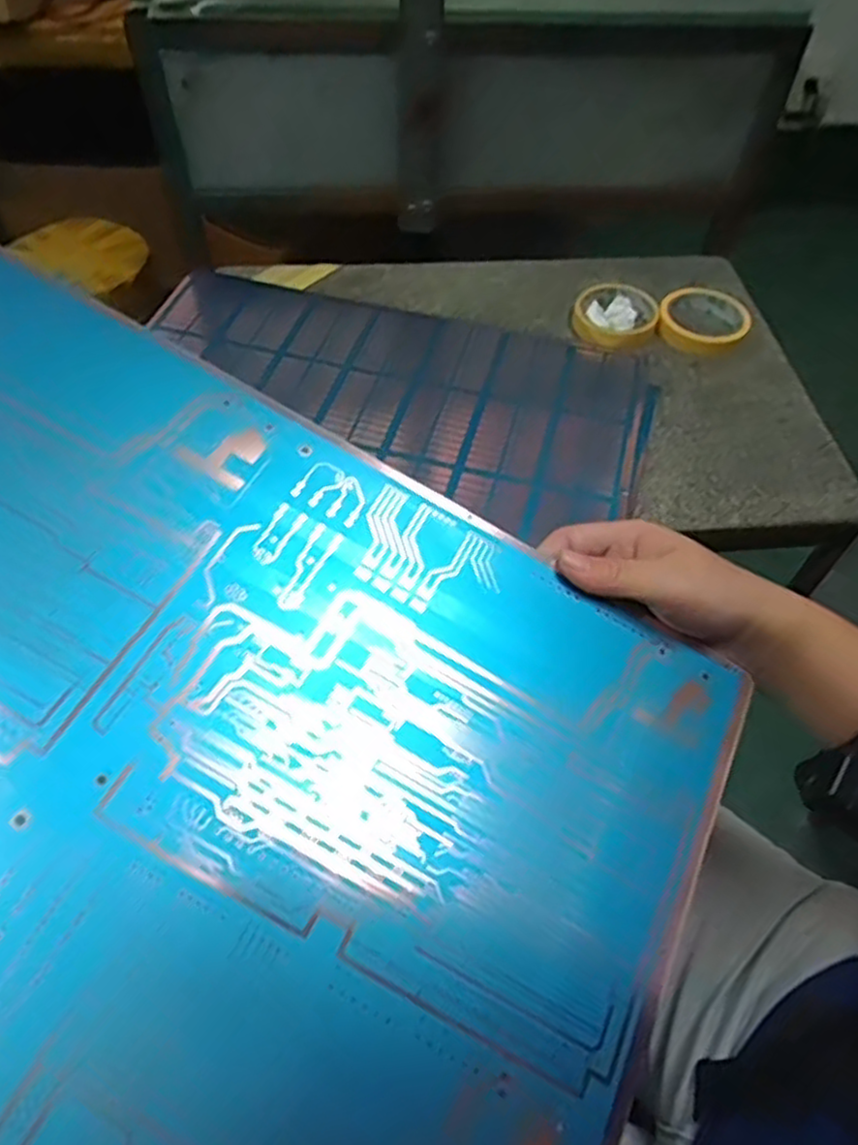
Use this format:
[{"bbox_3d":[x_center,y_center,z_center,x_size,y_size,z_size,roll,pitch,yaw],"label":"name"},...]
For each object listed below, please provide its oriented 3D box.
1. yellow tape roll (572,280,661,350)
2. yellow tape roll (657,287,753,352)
[{"bbox_3d":[0.199,-0.289,0.807,0.098,0.022,0.098,1,54,-1],"label":"yellow tape roll"},{"bbox_3d":[0.308,-0.284,0.822,0.097,0.025,0.102,1,54,-1],"label":"yellow tape roll"}]

